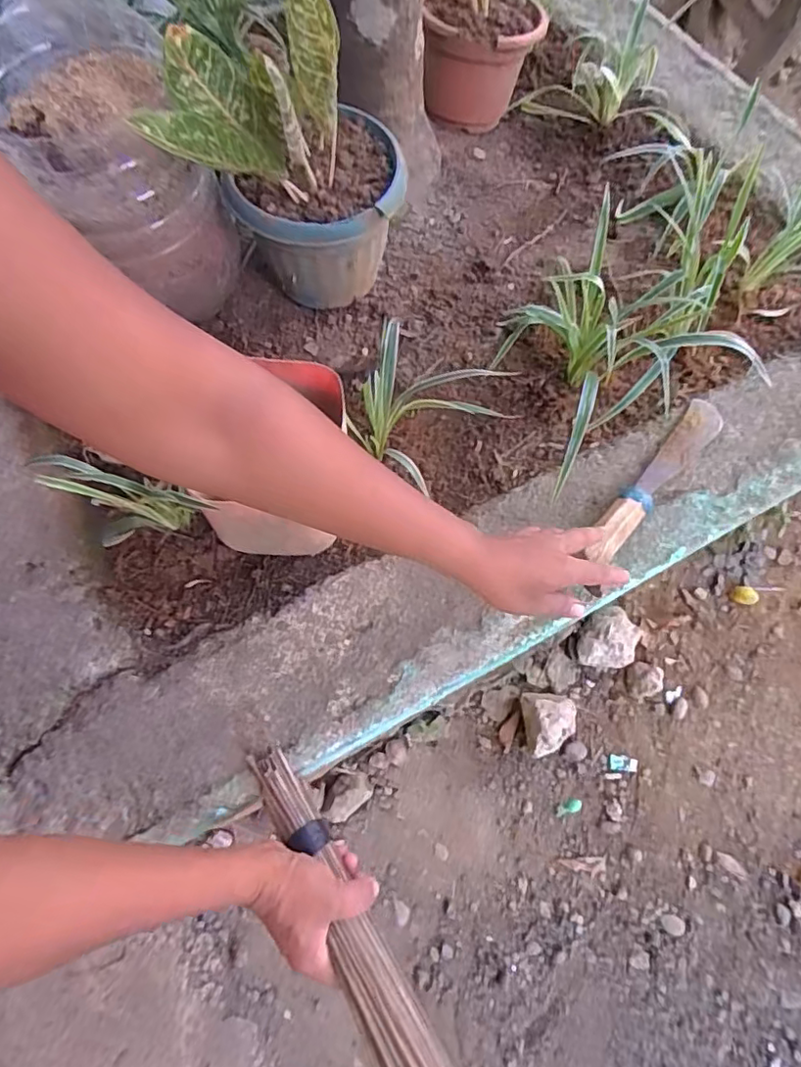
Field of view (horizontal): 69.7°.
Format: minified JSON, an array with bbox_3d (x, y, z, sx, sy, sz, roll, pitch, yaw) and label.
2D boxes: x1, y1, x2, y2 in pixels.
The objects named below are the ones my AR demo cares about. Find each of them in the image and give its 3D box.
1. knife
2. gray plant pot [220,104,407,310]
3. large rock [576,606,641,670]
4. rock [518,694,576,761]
[{"bbox_3d":[0.263,-0.049,0.598,0.042,0.028,0.297,38,64,15],"label":"knife"},{"bbox_3d":[-0.084,-0.339,0.655,0.191,0.152,0.159,-21,68,-10],"label":"gray plant pot"},{"bbox_3d":[0.411,0.211,1.128,0.112,0.055,0.131,33,69,13],"label":"large rock"},{"bbox_3d":[0.283,0.344,1.056,0.107,0.114,0.110,-7,66,-4],"label":"rock"}]

